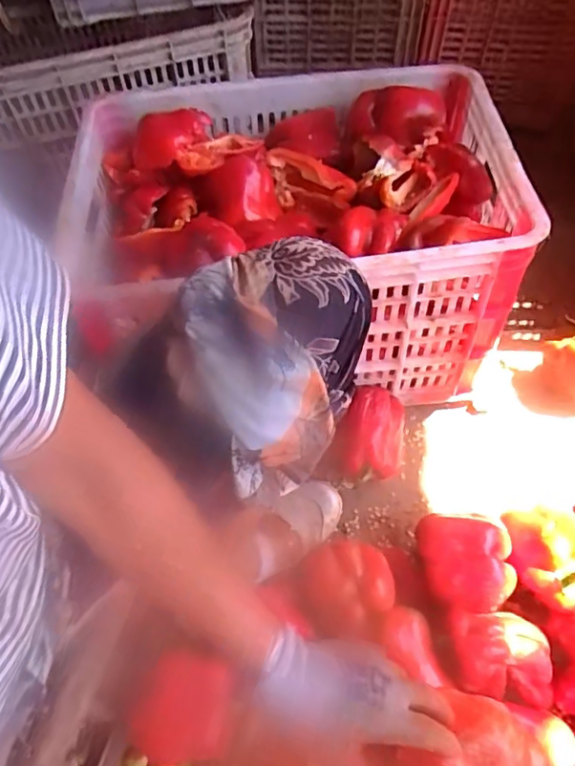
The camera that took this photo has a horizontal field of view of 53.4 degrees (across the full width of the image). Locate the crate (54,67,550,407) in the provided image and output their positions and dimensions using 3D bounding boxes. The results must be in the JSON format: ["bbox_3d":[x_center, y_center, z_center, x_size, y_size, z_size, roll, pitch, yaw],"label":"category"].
[{"bbox_3d":[0.008,-0.203,0.764,0.502,0.254,0.355,-1,60,2],"label":"crate"}]

